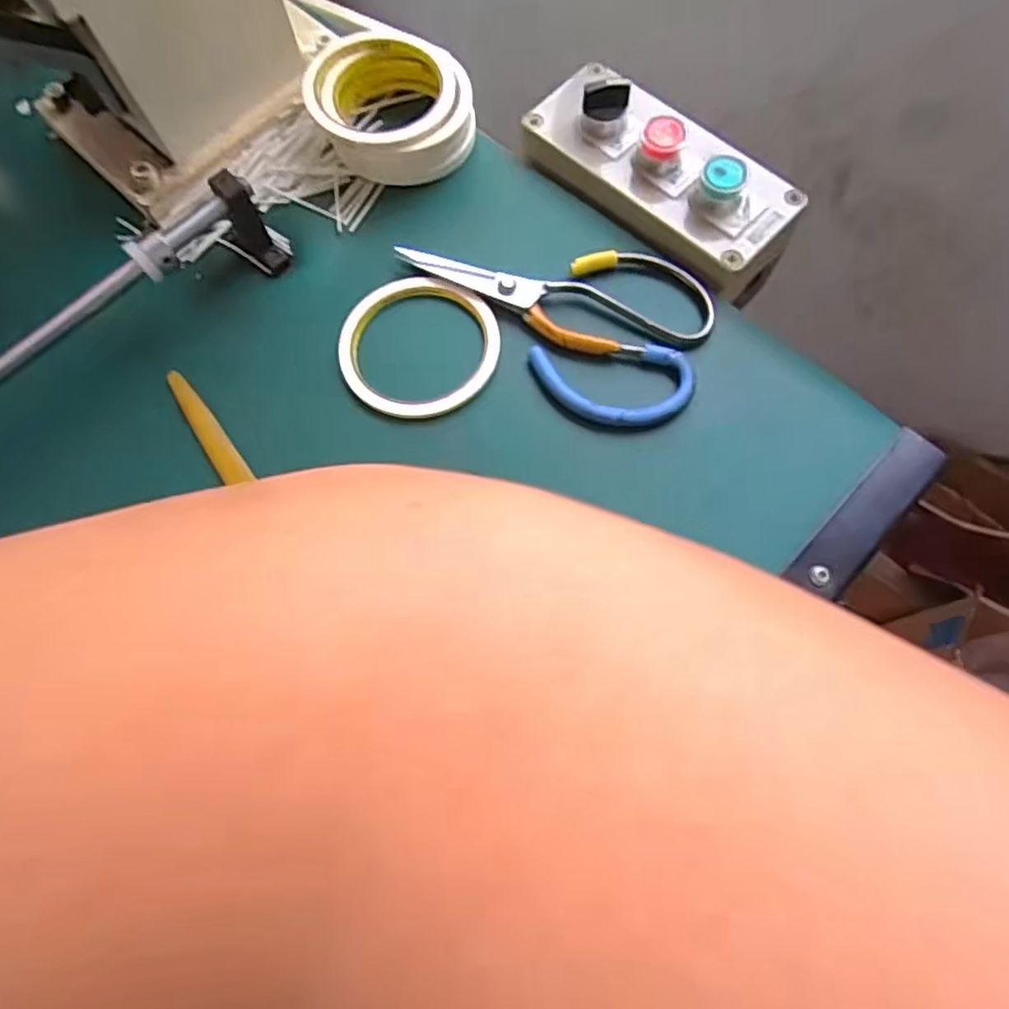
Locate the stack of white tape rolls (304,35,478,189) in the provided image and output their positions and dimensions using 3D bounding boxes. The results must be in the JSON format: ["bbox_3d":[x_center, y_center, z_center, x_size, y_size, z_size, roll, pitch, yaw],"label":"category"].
[{"bbox_3d":[-0.075,-0.256,0.418,0.097,0.039,0.105,-35,74,-10],"label":"stack of white tape rolls"}]

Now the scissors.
[{"bbox_3d":[0.040,-0.124,0.383,0.184,0.009,0.112,41,77,14],"label":"scissors"}]

